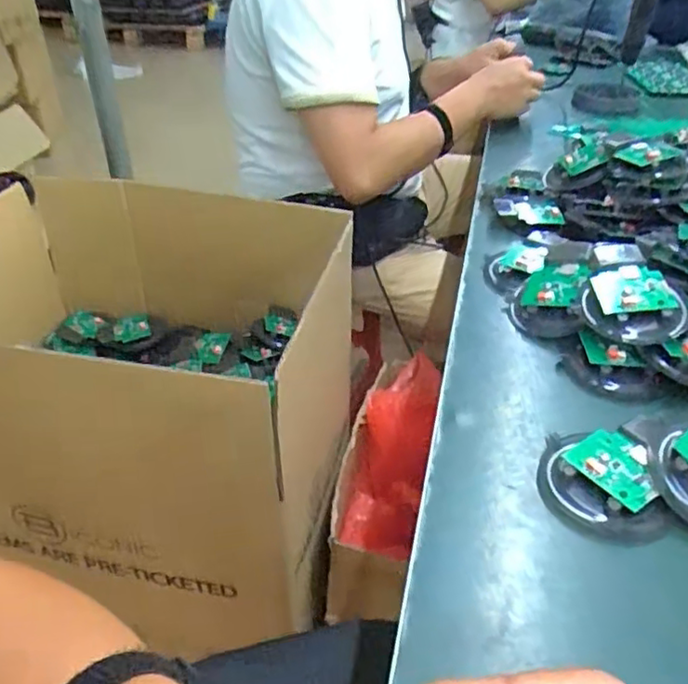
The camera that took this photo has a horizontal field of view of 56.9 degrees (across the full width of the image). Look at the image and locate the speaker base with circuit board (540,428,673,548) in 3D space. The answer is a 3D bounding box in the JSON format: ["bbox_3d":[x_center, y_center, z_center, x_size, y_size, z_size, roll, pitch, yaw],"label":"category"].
[{"bbox_3d":[0.177,0.094,0.439,0.074,0.019,0.092,4,38,5],"label":"speaker base with circuit board"}]

